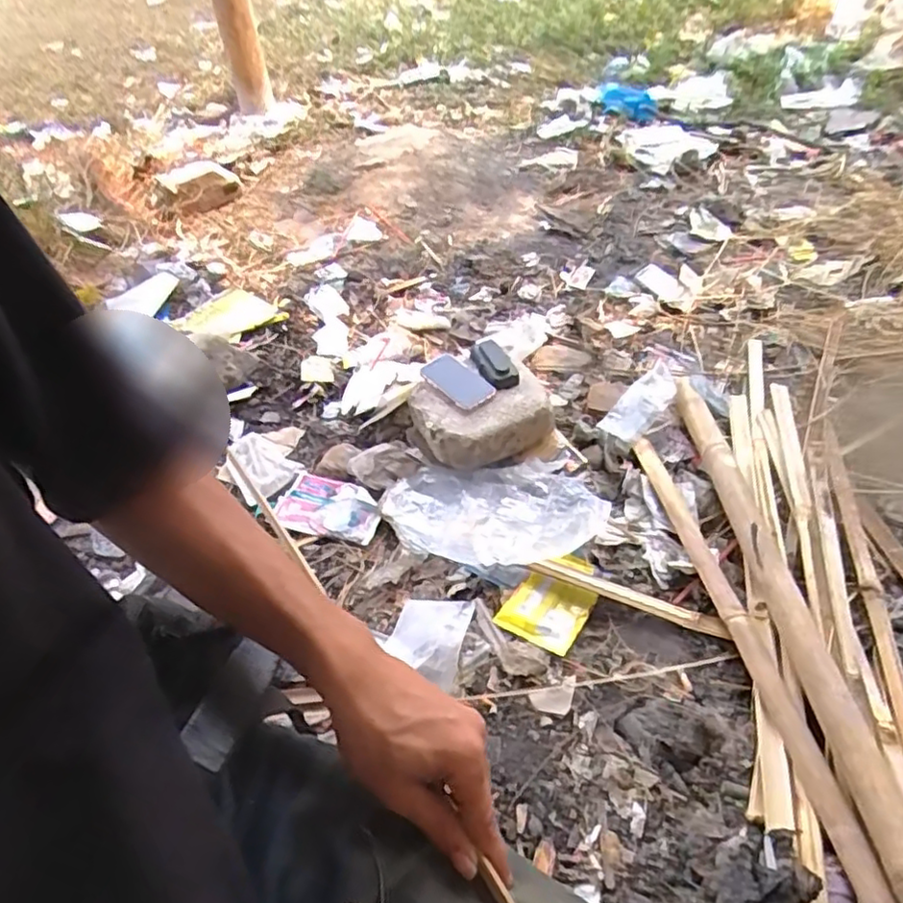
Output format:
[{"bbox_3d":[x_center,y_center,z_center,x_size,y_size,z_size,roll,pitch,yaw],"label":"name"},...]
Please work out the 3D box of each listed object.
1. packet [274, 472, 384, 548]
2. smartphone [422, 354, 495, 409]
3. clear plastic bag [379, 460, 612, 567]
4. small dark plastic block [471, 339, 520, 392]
[{"bbox_3d":[-0.190,0.087,0.995,0.167,0.018,0.101,14,48,16],"label":"packet"},{"bbox_3d":[0.006,-0.117,1.062,0.064,0.014,0.132,-38,51,-12],"label":"smartphone"},{"bbox_3d":[0.062,0.084,0.960,0.312,0.032,0.195,13,48,15],"label":"clear plastic bag"},{"bbox_3d":[0.072,-0.149,1.078,0.051,0.031,0.121,-15,47,-11],"label":"small dark plastic block"}]

